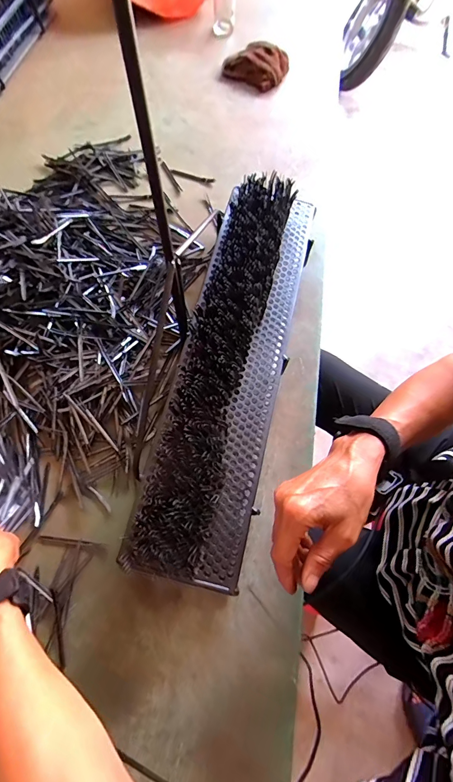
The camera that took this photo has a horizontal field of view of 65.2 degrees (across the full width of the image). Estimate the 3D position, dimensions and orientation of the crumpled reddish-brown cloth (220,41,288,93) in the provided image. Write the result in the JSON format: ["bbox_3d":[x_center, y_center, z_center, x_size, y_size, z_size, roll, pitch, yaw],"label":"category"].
[{"bbox_3d":[0.065,-0.732,0.799,0.131,0.054,0.093,37,74,10],"label":"crumpled reddish-brown cloth"}]

